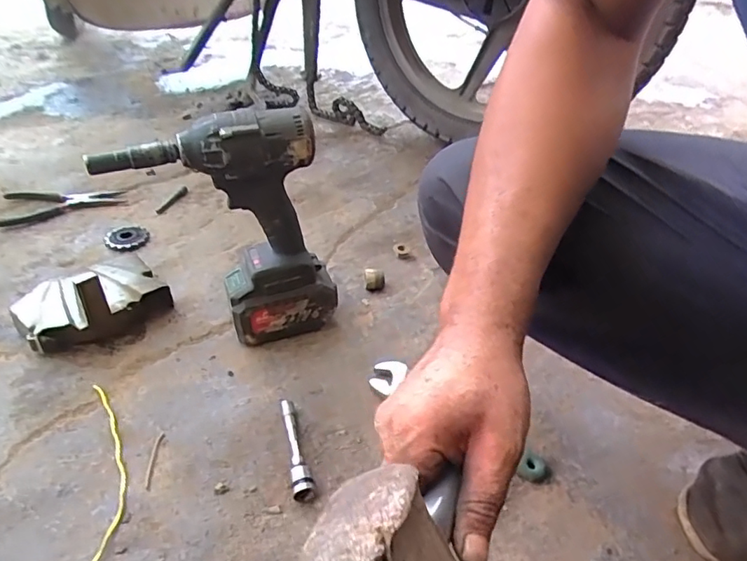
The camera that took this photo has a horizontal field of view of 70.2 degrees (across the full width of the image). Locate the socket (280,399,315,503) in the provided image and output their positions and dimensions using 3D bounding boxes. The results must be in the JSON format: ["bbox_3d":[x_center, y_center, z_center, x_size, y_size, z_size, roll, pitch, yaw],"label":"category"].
[{"bbox_3d":[-0.074,0.160,0.514,0.019,0.021,0.105,-8,39,-12],"label":"socket"}]

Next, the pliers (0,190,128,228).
[{"bbox_3d":[-0.505,-0.131,0.867,0.179,0.013,0.105,-13,41,-17],"label":"pliers"}]

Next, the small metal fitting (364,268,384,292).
[{"bbox_3d":[0.002,-0.001,0.712,0.025,0.025,0.021,-3,39,-6],"label":"small metal fitting"}]

